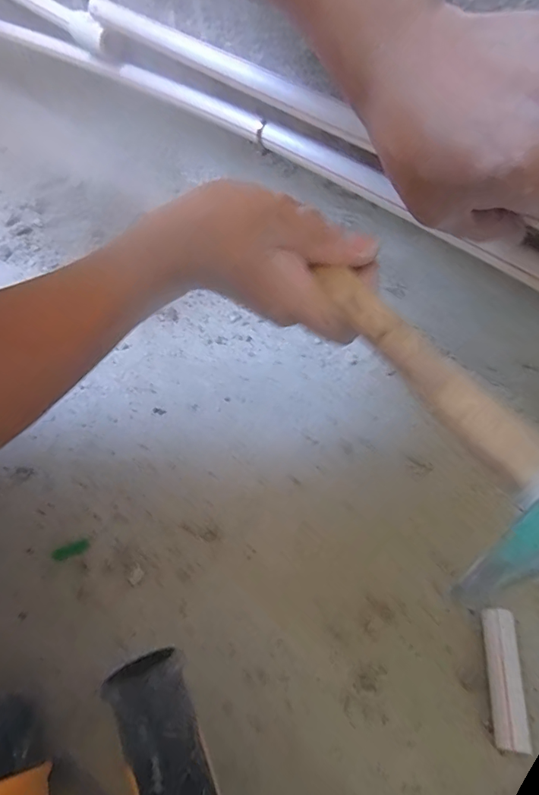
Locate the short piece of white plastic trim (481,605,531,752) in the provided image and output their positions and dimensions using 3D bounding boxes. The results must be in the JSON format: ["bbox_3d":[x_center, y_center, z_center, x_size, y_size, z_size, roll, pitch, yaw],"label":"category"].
[{"bbox_3d":[0.155,0.187,0.304,0.018,0.020,0.080,7,56,3],"label":"short piece of white plastic trim"}]

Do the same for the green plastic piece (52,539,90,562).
[{"bbox_3d":[-0.155,0.119,0.355,0.028,0.004,0.011,-17,58,-13],"label":"green plastic piece"}]

